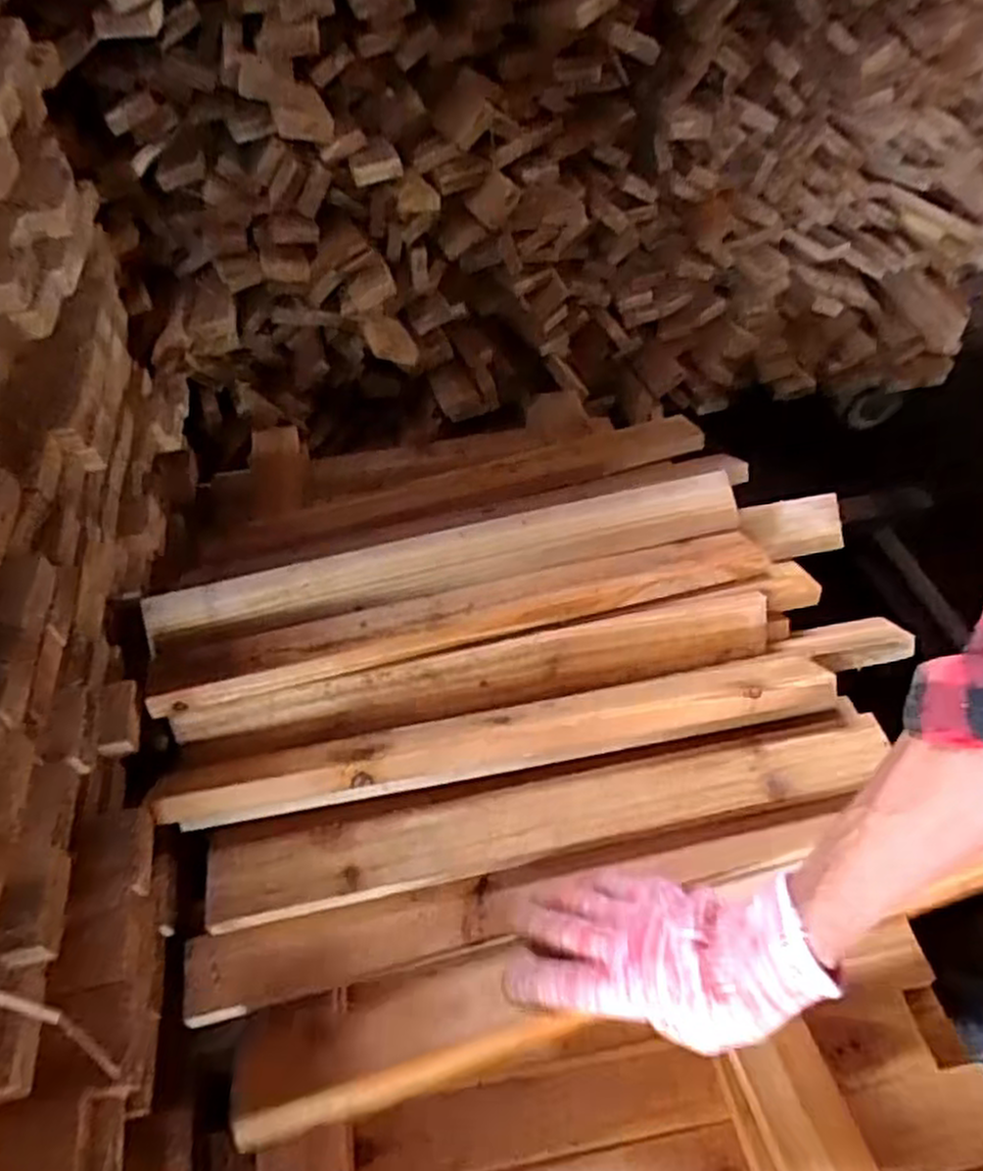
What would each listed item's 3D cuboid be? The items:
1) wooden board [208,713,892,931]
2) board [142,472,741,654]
[{"bbox_3d":[0.049,0.164,0.563,0.491,0.015,0.060,-10,49,-6],"label":"wooden board"},{"bbox_3d":[-0.028,-0.026,0.648,0.497,0.009,0.049,-12,84,-9],"label":"board"}]

